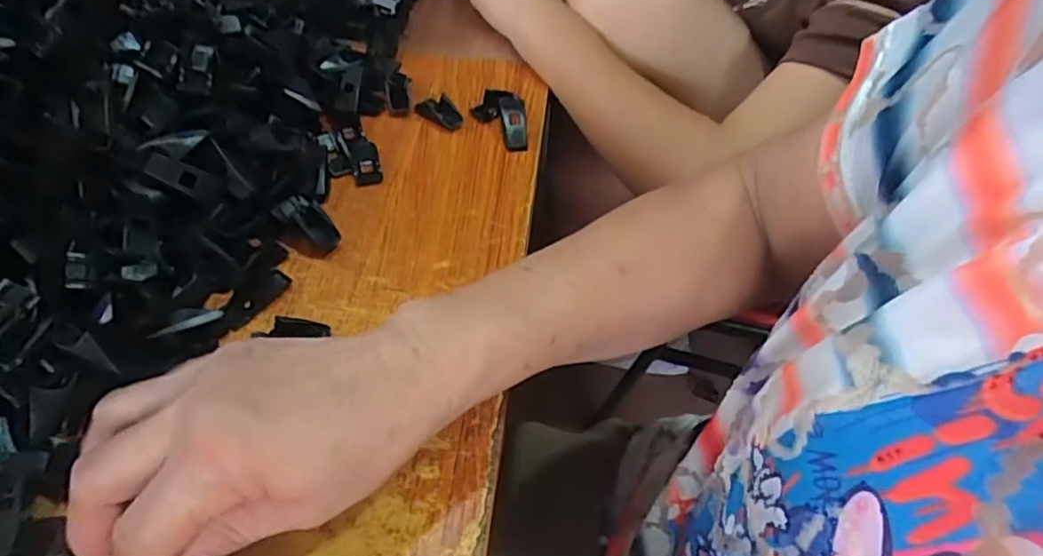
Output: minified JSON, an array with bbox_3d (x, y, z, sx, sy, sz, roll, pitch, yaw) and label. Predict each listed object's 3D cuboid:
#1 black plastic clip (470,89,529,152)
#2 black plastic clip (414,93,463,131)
[{"bbox_3d":[-0.017,-0.123,0.485,0.040,0.013,0.067,-1,48,-3],"label":"black plastic clip"},{"bbox_3d":[-0.061,-0.127,0.482,0.041,0.011,0.019,31,54,23],"label":"black plastic clip"}]

